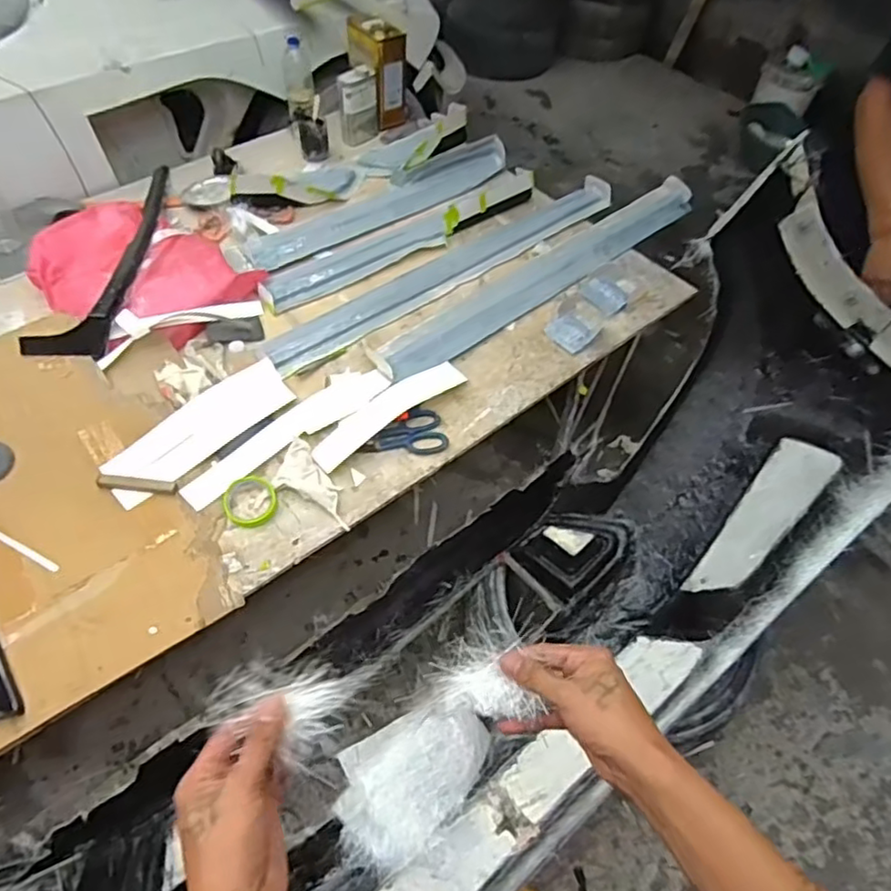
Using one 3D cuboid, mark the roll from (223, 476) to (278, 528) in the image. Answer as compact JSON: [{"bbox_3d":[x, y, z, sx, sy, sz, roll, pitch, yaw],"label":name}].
[{"bbox_3d":[-0.337,0.097,1.089,0.087,0.015,0.095,2,55,-3],"label":"roll"}]

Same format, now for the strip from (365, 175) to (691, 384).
[{"bbox_3d":[0.248,-0.411,1.467,0.990,0.052,0.137,-34,64,-25],"label":"strip"}]

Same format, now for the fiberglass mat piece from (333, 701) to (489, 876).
[{"bbox_3d":[-0.051,0.556,1.055,0.277,0.041,0.186,-23,76,-20],"label":"fiberglass mat piece"}]

